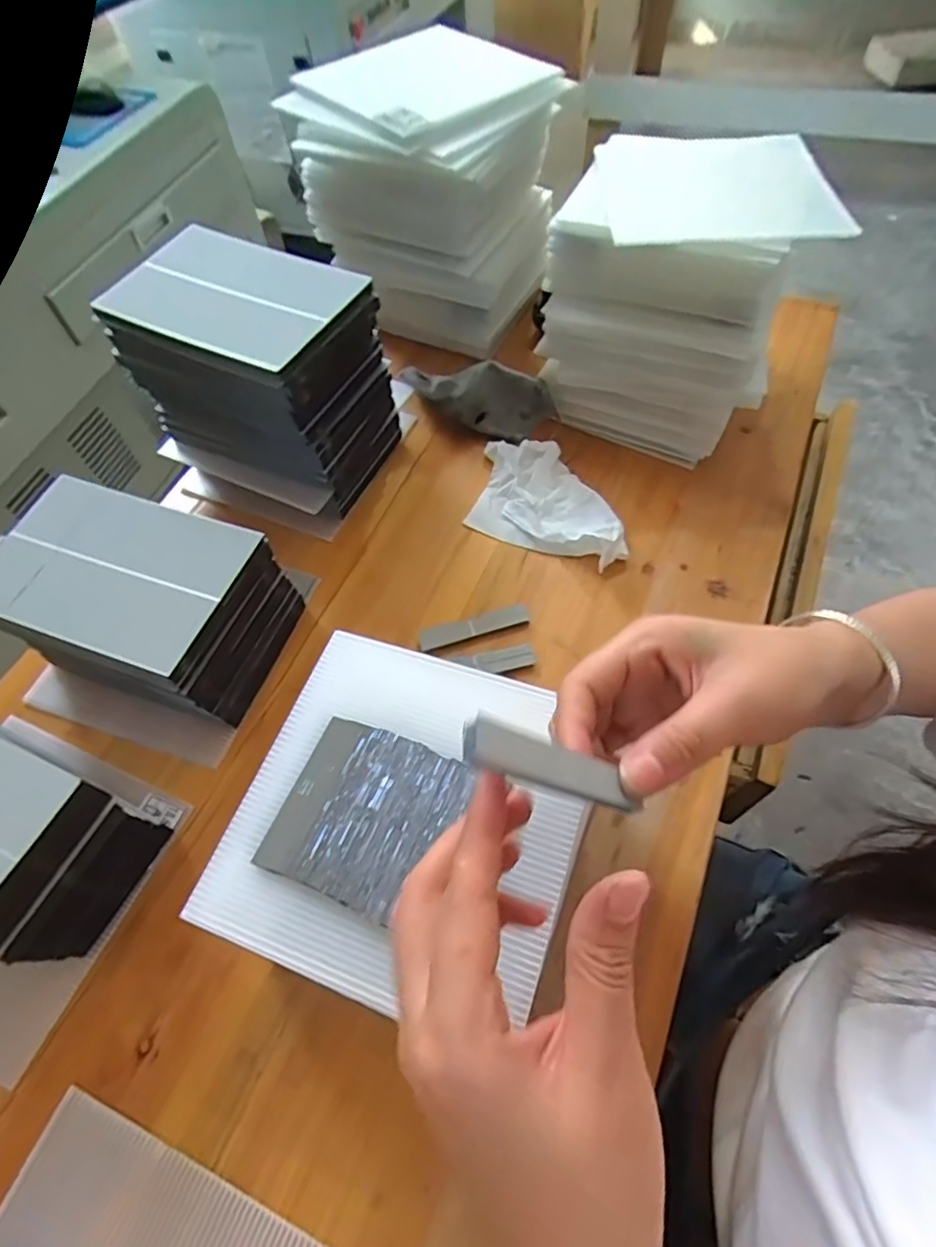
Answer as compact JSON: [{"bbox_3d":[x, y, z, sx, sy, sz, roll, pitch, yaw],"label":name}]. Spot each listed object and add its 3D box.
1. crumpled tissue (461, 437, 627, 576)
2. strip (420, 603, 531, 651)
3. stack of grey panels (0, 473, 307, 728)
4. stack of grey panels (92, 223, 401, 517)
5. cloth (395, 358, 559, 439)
[{"bbox_3d":[0.070,-0.106,0.494,0.131,0.030,0.104,17,62,13],"label":"crumpled tissue"},{"bbox_3d":[0.004,0.002,0.444,0.081,0.006,0.020,-16,60,-6],"label":"strip"},{"bbox_3d":[-0.217,-0.011,0.411,0.166,0.098,0.113,17,62,13],"label":"stack of grey panels"},{"bbox_3d":[-0.159,-0.186,0.479,0.167,0.165,0.119,19,63,14],"label":"stack of grey panels"},{"bbox_3d":[0.010,-0.206,0.544,0.137,0.049,0.044,8,60,8],"label":"cloth"}]

